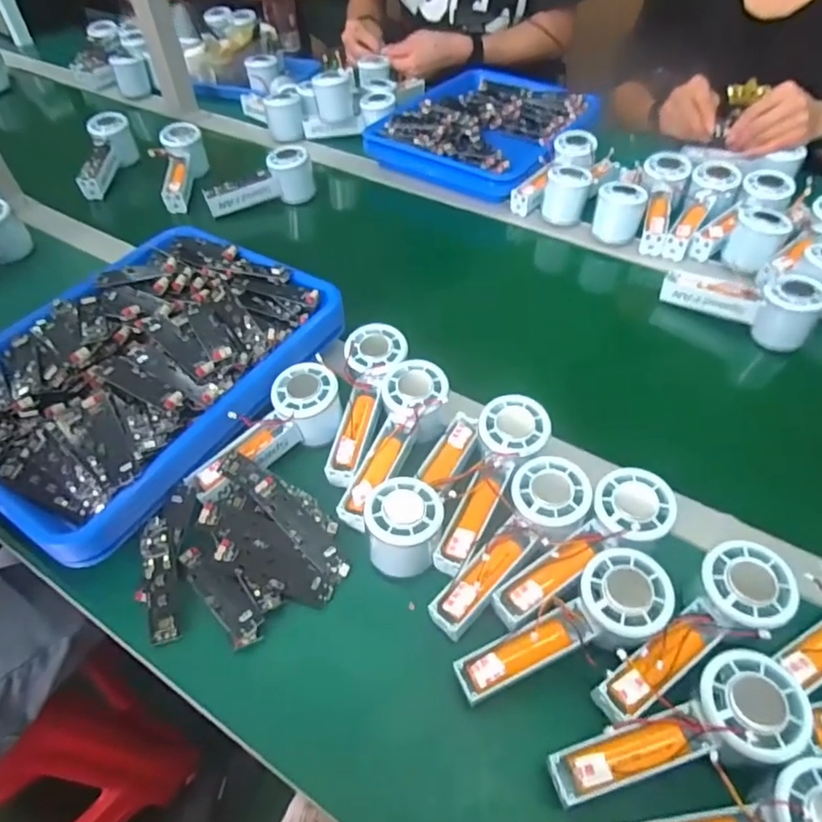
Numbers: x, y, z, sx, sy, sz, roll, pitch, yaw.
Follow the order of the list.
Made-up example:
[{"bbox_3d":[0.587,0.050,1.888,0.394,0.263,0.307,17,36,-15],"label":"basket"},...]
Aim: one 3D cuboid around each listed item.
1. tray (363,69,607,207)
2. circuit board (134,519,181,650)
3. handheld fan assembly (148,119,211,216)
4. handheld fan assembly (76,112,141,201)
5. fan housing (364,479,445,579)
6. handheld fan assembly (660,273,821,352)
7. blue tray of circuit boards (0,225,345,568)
[{"bbox_3d":[0.126,-0.453,0.871,0.279,0.043,0.351,23,56,19],"label":"tray"},{"bbox_3d":[-0.194,0.129,0.428,0.029,0.007,0.093,-14,66,-9],"label":"circuit board"},{"bbox_3d":[-0.338,-0.352,0.818,0.055,0.054,0.155,-2,68,0],"label":"handheld fan assembly"},{"bbox_3d":[-0.456,-0.381,0.839,0.053,0.069,0.139,-5,51,-2],"label":"handheld fan assembly"},{"bbox_3d":[-0.006,0.090,0.430,0.058,0.059,0.062,5,51,6],"label":"fan housing"},{"bbox_3d":[0.352,-0.123,0.600,0.145,0.058,0.044,28,57,22],"label":"handheld fan assembly"},{"bbox_3d":[-0.254,-0.051,0.524,0.259,0.045,0.339,28,57,22],"label":"blue tray of circuit boards"}]

